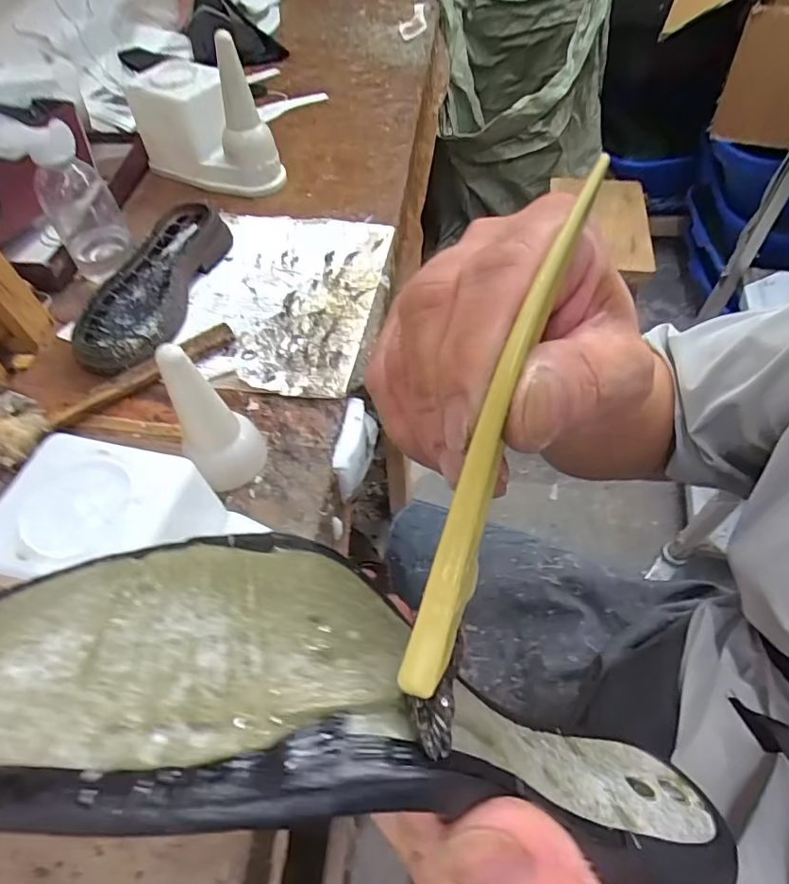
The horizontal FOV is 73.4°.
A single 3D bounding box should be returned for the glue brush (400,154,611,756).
[{"bbox_3d":[0.023,-0.004,0.111,0.012,0.004,0.126,17,80,12],"label":"glue brush"}]

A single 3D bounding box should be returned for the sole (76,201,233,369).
[{"bbox_3d":[-0.269,-0.178,0.597,0.095,0.034,0.258,9,55,6],"label":"sole"}]

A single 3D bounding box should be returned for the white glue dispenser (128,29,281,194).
[{"bbox_3d":[-0.263,-0.442,0.709,0.209,0.156,0.089,33,61,22],"label":"white glue dispenser"}]

